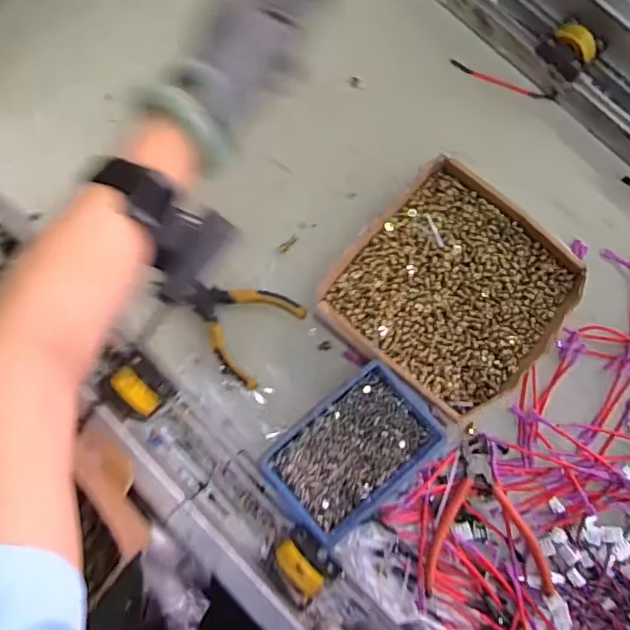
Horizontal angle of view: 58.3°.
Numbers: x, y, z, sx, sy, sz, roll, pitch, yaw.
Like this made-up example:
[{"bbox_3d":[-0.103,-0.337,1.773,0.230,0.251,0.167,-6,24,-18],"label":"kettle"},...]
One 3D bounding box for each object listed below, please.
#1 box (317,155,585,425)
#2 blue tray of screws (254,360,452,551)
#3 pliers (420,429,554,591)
[{"bbox_3d":[0.134,-0.024,0.556,0.202,0.039,0.214,41,80,7],"label":"box"},{"bbox_3d":[0.032,0.121,0.520,0.152,0.038,0.103,-39,82,-8],"label":"blue tray of screws"},{"bbox_3d":[0.159,0.182,0.526,0.113,0.030,0.135,4,78,-1],"label":"pliers"}]

